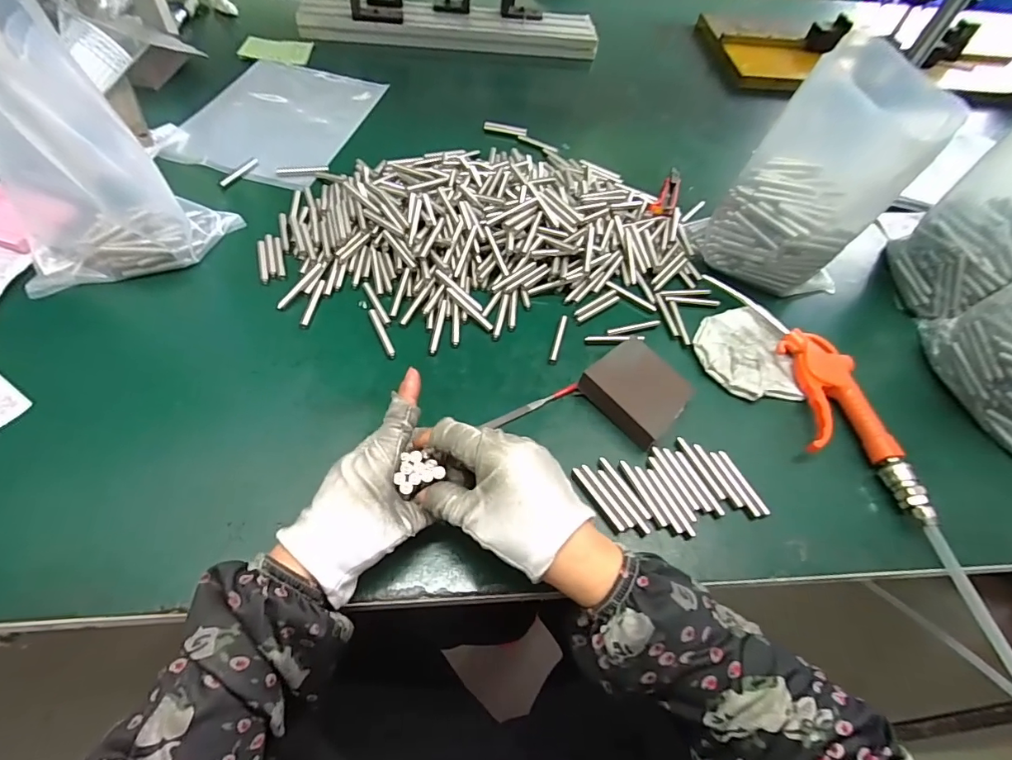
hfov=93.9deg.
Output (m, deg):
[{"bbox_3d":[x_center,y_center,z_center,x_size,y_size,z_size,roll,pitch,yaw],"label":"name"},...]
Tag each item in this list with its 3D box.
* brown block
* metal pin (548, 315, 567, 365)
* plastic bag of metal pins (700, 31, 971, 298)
[{"bbox_3d":[0.113,0.009,0.403,0.072,0.031,0.076,-31,64,-25],"label":"brown block"},{"bbox_3d":[0.051,-0.040,0.451,0.008,0.004,0.061,16,55,4],"label":"metal pin"},{"bbox_3d":[0.295,-0.184,0.456,0.144,0.203,0.099,28,57,12],"label":"plastic bag of metal pins"}]

